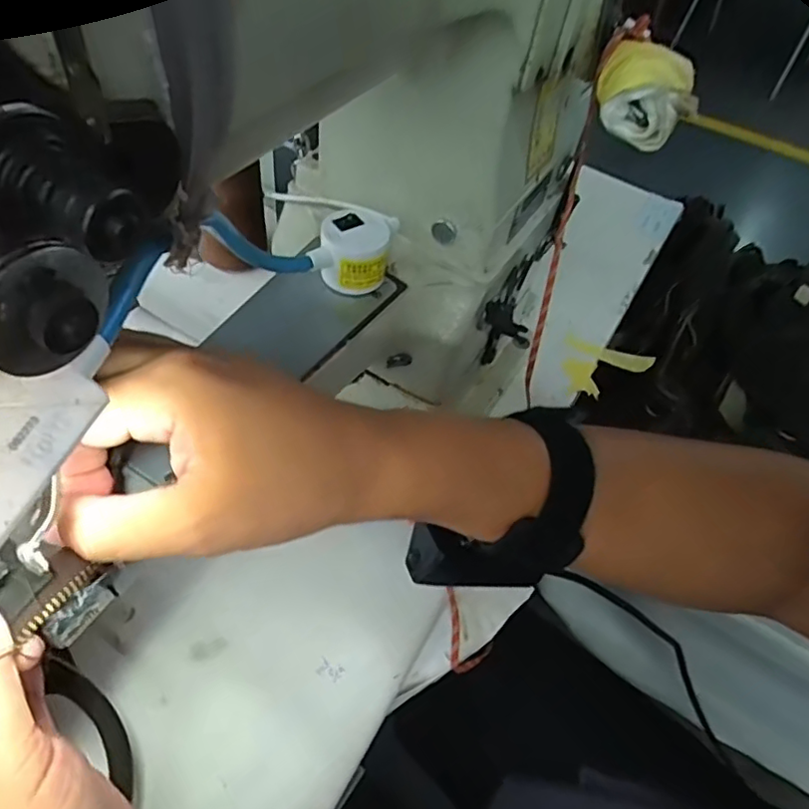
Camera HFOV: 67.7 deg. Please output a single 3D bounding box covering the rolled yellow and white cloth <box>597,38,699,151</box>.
[{"bbox_3d":[0.102,-0.132,0.254,0.039,0.030,0.033,19,52,9],"label":"rolled yellow and white cloth"}]

